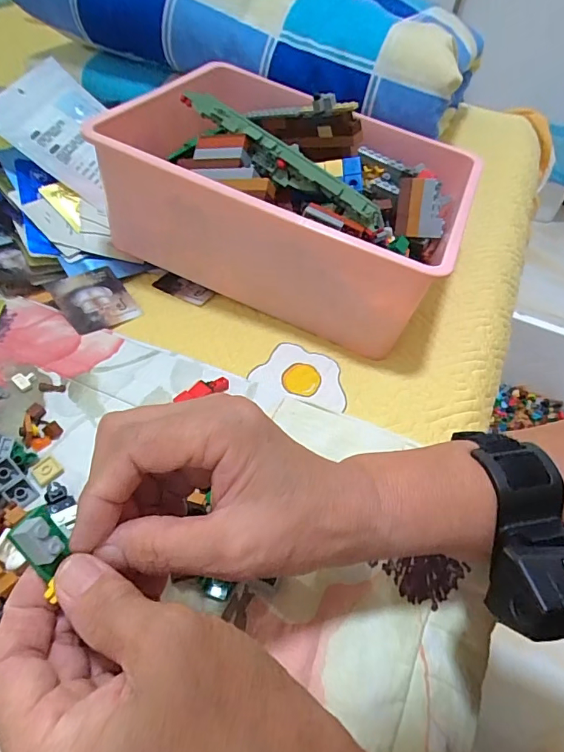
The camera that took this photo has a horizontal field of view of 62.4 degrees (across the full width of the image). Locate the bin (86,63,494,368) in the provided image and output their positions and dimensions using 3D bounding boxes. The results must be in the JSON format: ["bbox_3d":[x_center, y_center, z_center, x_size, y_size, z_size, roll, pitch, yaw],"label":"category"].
[{"bbox_3d":[0.015,-0.168,0.450,0.293,0.135,0.226,20,48,11],"label":"bin"}]

